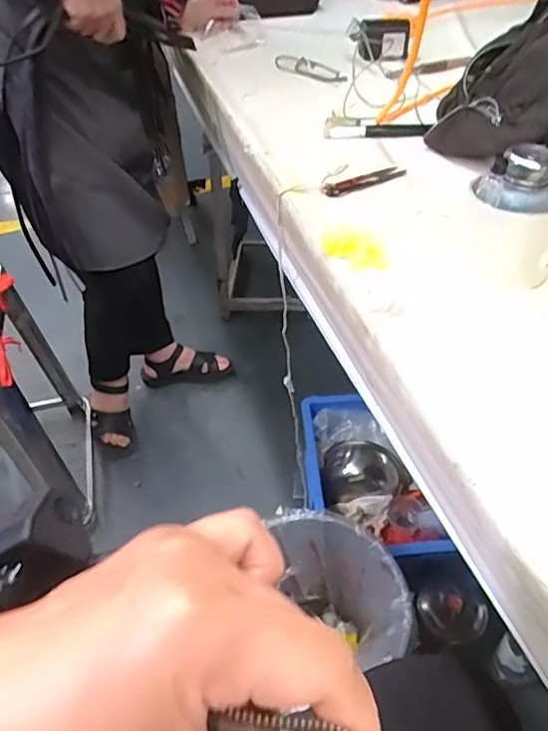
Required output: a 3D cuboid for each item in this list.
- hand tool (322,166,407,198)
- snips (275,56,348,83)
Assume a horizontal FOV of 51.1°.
[{"bbox_3d":[0.100,-0.202,0.628,0.105,0.014,0.021,-25,49,-20],"label":"hand tool"},{"bbox_3d":[0.064,-0.460,0.884,0.137,0.018,0.037,31,56,33],"label":"snips"}]

